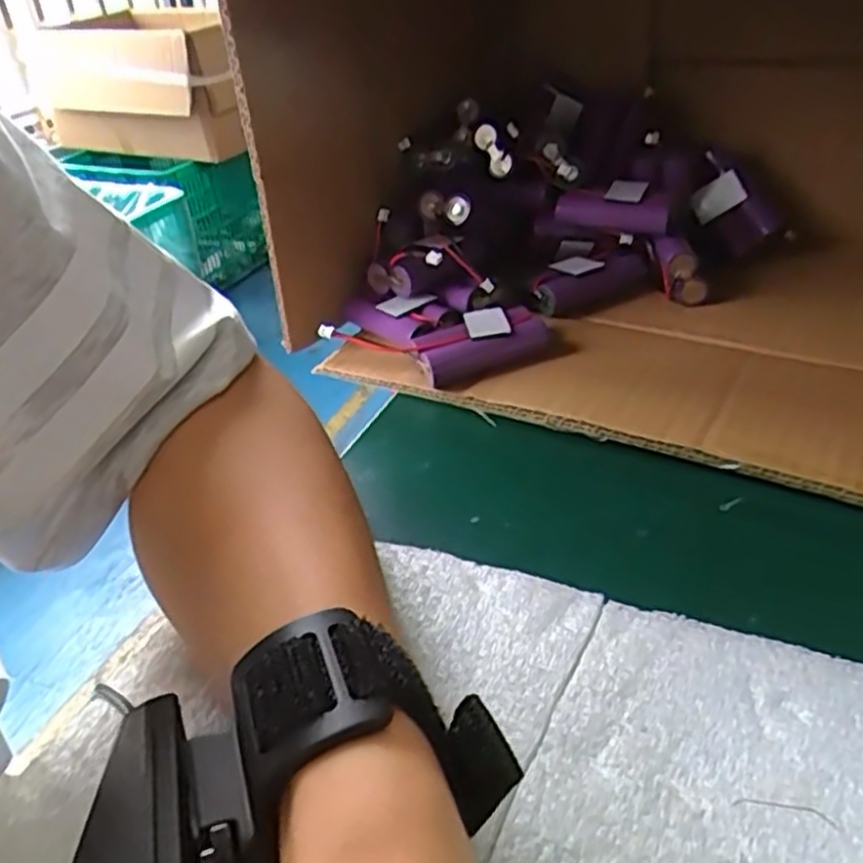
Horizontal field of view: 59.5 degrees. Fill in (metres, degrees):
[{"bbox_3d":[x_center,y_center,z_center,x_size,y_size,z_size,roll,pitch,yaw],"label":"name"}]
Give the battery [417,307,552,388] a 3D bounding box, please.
[{"bbox_3d":[0.025,-0.047,0.391,0.068,0.020,0.032,-17,36,-18],"label":"battery"}]

